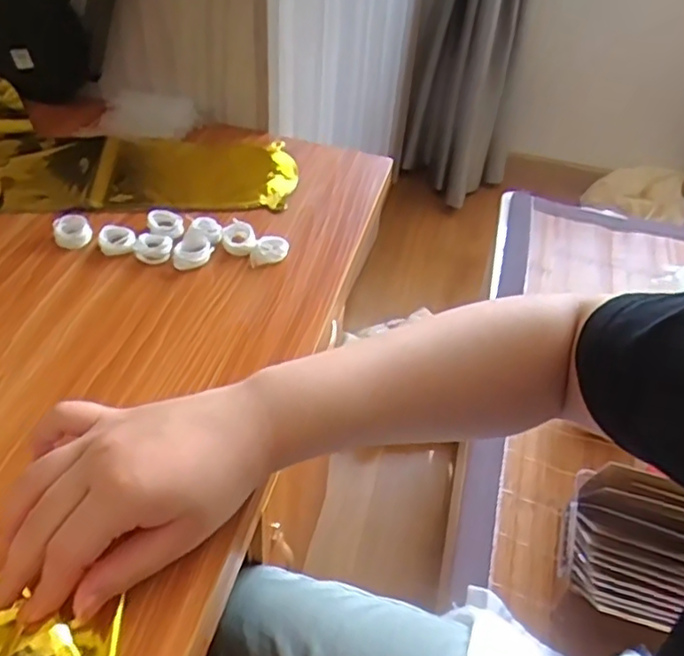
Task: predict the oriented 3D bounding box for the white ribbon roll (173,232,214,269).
[{"bbox_3d":[-0.121,-0.063,0.519,0.031,0.013,0.031,-2,45,-10],"label":"white ribbon roll"}]

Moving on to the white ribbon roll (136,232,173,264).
[{"bbox_3d":[-0.154,-0.067,0.520,0.028,0.009,0.028,4,44,-4],"label":"white ribbon roll"}]

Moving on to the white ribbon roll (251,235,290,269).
[{"bbox_3d":[-0.060,-0.063,0.528,0.029,0.017,0.027,4,44,-4],"label":"white ribbon roll"}]

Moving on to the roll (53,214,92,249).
[{"bbox_3d":[-0.222,-0.081,0.523,0.028,0.013,0.027,-13,48,-20],"label":"roll"}]

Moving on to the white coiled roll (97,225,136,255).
[{"bbox_3d":[-0.184,-0.072,0.520,0.029,0.011,0.028,-5,45,-13],"label":"white coiled roll"}]

